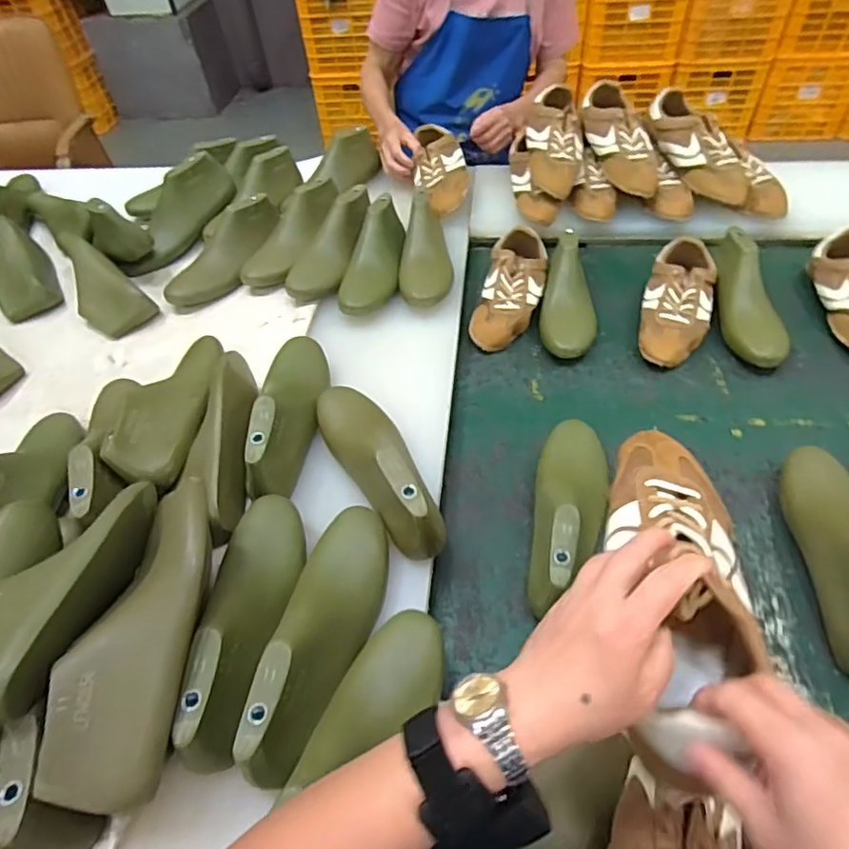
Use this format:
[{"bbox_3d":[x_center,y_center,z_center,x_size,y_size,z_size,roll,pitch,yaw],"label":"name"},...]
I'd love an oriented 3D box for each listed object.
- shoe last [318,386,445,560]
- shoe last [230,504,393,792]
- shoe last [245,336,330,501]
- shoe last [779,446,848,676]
[{"bbox_3d":[-0.064,0.028,0.677,0.088,0.080,0.278,-21,51,-11],"label":"shoe last"},{"bbox_3d":[-0.094,0.188,0.543,0.079,0.083,0.270,2,50,9],"label":"shoe last"},{"bbox_3d":[-0.181,-0.034,0.739,0.091,0.083,0.277,-7,50,1],"label":"shoe last"},{"bbox_3d":[0.458,0.134,0.614,0.085,0.099,0.266,9,52,13],"label":"shoe last"}]

